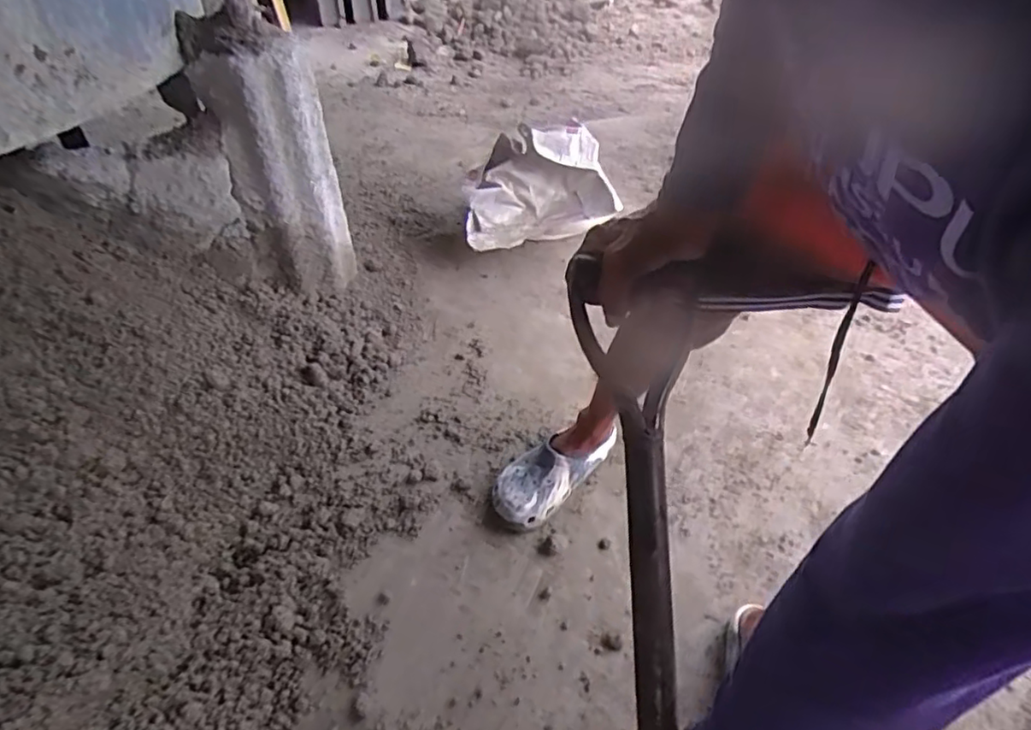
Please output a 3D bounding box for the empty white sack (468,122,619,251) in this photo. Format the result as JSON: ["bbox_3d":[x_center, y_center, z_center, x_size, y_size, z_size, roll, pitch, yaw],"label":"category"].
[{"bbox_3d":[0.044,-0.439,1.543,0.383,0.236,0.204,-9,44,-11],"label":"empty white sack"}]

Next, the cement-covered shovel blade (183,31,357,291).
[{"bbox_3d":[-0.479,-0.389,1.260,0.224,0.492,0.110,-15,45,-16],"label":"cement-covered shovel blade"}]

